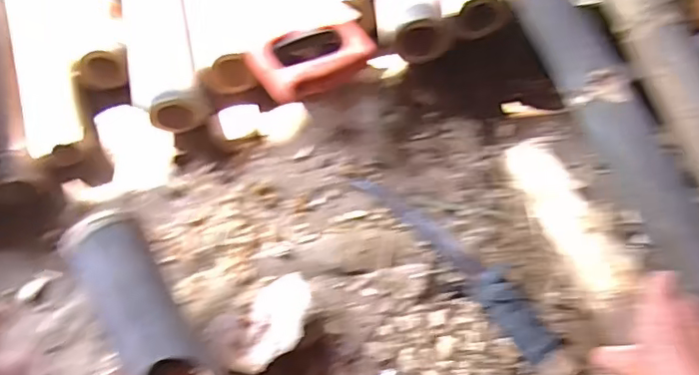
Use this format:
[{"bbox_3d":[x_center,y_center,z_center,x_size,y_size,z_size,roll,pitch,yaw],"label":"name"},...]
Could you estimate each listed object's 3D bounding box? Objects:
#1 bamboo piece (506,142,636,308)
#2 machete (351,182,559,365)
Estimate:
[{"bbox_3d":[0.224,0.034,0.586,0.044,0.032,0.187,-23,66,-8],"label":"bamboo piece"},{"bbox_3d":[0.111,0.070,0.613,0.046,0.029,0.272,-39,68,-15],"label":"machete"}]

